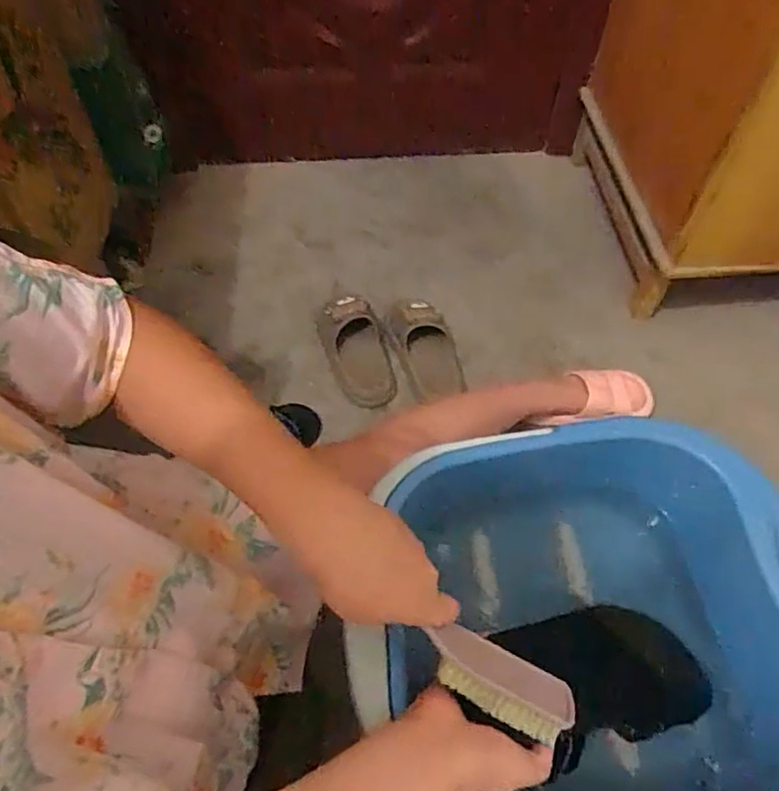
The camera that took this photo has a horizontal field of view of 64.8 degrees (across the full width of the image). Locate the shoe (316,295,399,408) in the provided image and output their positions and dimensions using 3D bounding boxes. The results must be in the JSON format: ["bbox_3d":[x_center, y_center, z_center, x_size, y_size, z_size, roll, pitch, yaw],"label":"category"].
[{"bbox_3d":[-0.056,-0.082,1.111,0.105,0.075,0.194,-16,58,-11],"label":"shoe"}]

